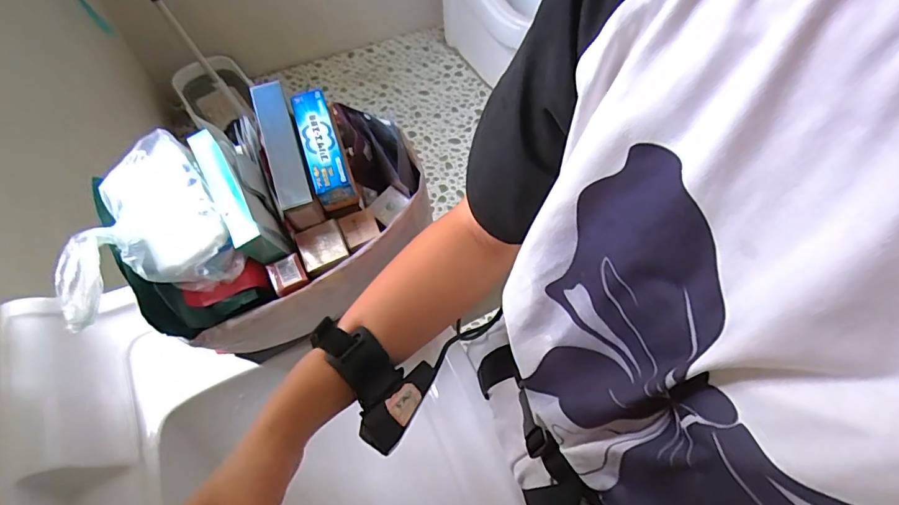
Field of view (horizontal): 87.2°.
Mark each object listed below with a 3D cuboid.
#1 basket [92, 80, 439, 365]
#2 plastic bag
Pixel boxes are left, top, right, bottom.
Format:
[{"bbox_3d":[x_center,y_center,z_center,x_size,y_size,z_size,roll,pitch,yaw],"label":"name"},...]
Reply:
[{"bbox_3d":[-0.159,-0.029,0.464,0.263,0.163,0.169,-31,65,-20],"label":"basket"},{"bbox_3d":[-0.249,-0.018,0.387,0.115,0.062,0.153,-28,64,-18],"label":"plastic bag"}]

